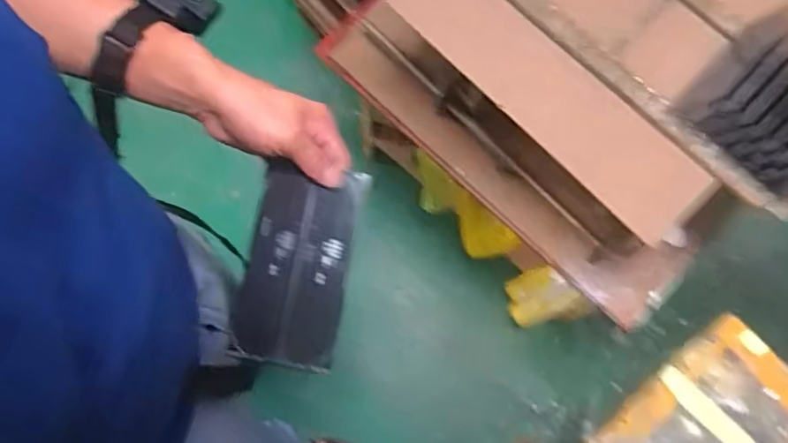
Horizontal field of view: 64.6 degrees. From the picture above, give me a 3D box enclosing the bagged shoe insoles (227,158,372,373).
[{"bbox_3d":[-0.078,0.036,0.509,0.081,0.012,0.162,12,84,-4],"label":"bagged shoe insoles"}]

